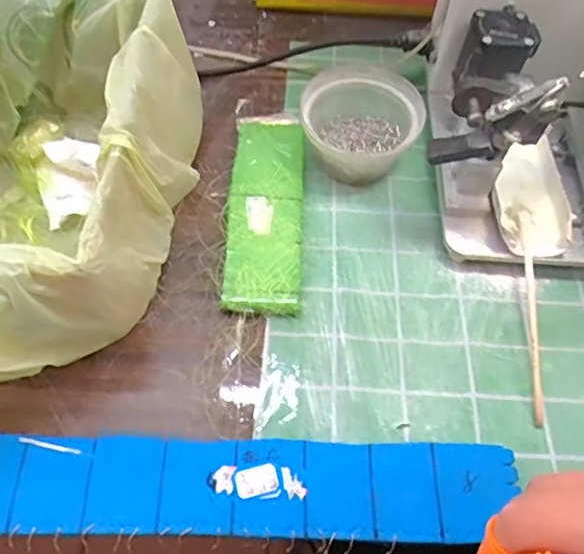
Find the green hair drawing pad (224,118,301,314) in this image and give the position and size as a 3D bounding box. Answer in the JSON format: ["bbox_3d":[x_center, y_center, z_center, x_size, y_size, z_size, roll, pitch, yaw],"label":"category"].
[{"bbox_3d":[-0.021,-0.056,0.443,0.057,0.016,0.187,2,58,-2],"label":"green hair drawing pad"}]

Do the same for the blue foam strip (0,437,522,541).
[{"bbox_3d":[-0.034,0.126,0.333,0.330,0.012,0.054,2,58,-2],"label":"blue foam strip"}]

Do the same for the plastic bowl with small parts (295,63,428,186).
[{"bbox_3d":[0.053,-0.123,0.463,0.096,0.055,0.091,20,59,9],"label":"plastic bowl with small parts"}]

